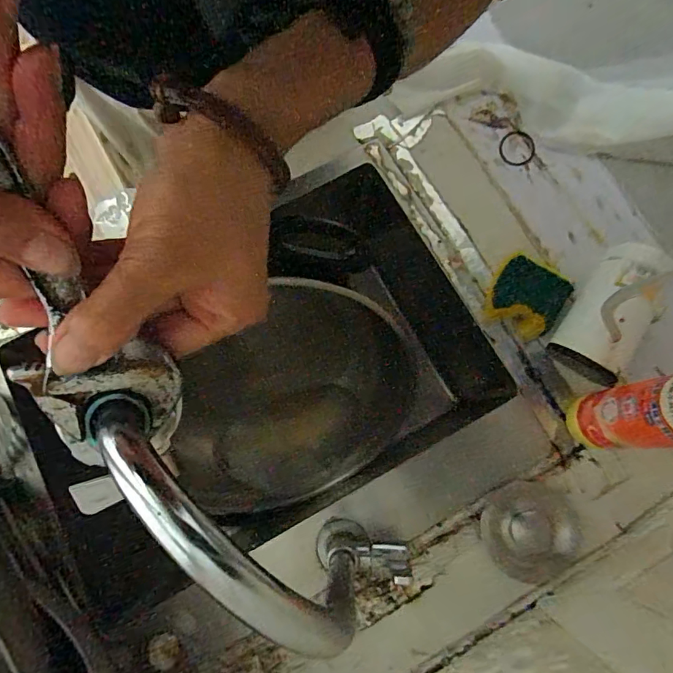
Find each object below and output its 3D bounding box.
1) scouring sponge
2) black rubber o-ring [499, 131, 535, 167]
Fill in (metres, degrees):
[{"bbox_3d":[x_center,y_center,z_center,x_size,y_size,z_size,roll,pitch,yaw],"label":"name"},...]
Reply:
[{"bbox_3d":[0.190,-0.038,0.449,0.069,0.026,0.069,28,79,8],"label":"scouring sponge"},{"bbox_3d":[0.207,-0.215,0.512,0.040,0.006,0.042,0,76,1],"label":"black rubber o-ring"}]

